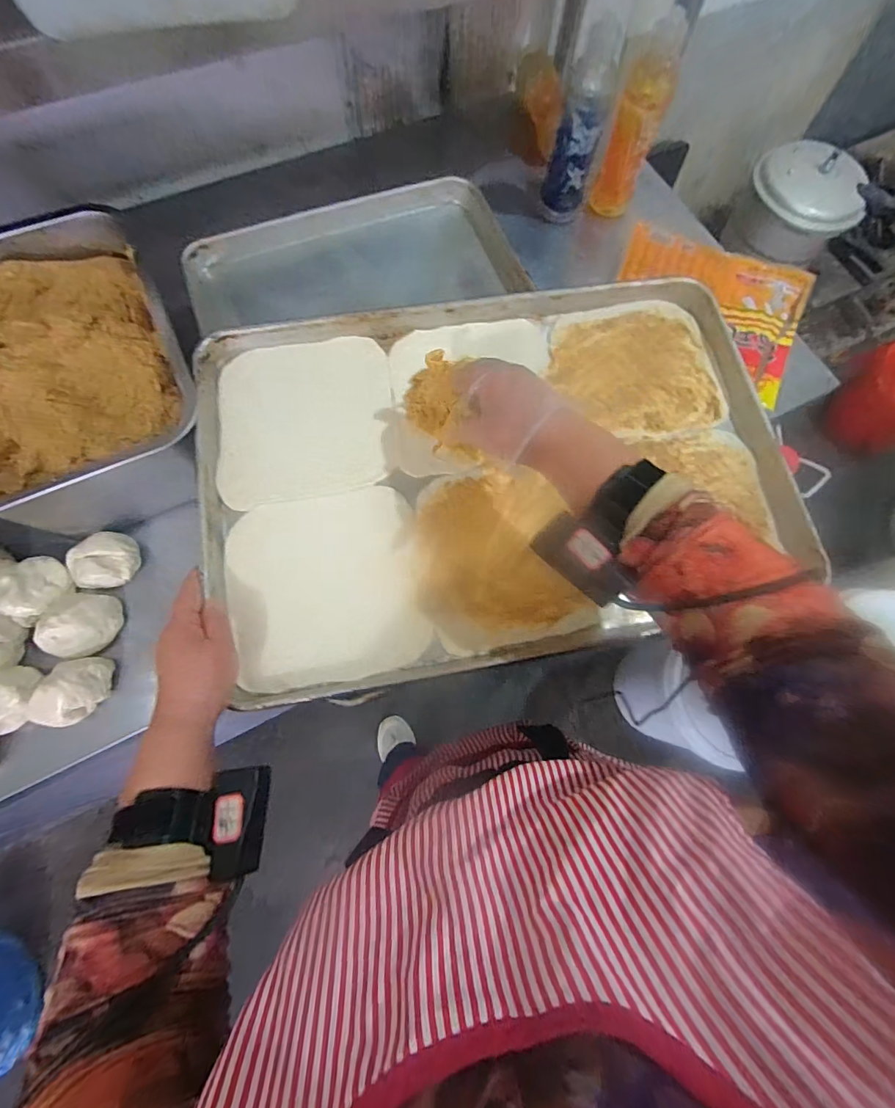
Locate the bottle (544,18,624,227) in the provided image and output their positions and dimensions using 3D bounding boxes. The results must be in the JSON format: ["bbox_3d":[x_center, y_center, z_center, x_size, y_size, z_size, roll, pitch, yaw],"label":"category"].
[{"bbox_3d":[0.193,-0.621,0.668,0.068,0.243,0.057,15,73,2],"label":"bottle"}]

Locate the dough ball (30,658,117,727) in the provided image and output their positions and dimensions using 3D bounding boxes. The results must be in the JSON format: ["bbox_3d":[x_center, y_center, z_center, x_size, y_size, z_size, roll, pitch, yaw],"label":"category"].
[{"bbox_3d":[-0.415,0.150,0.486,0.054,0.043,0.076,20,74,4],"label":"dough ball"}]

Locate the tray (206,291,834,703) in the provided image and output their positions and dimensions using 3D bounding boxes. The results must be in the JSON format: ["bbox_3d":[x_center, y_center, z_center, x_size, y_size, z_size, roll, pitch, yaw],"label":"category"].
[{"bbox_3d":[0.057,-0.098,0.472,0.598,0.032,0.393,-11,74,-5],"label":"tray"}]

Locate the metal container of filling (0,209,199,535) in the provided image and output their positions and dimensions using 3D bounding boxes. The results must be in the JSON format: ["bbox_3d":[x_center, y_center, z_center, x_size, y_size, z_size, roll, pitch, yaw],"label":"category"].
[{"bbox_3d":[-0.436,-0.204,0.526,0.259,0.122,0.356,-23,76,-9],"label":"metal container of filling"}]

